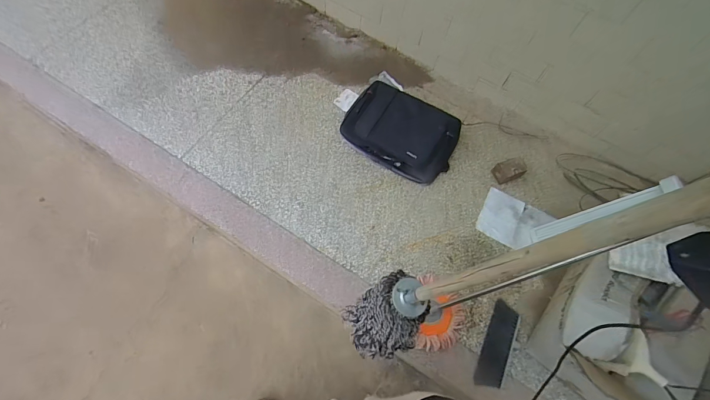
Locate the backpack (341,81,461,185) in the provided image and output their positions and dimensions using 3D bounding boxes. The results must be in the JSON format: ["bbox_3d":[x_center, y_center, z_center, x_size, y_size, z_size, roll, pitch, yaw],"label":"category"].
[{"bbox_3d":[0.179,-0.271,1.343,0.448,0.103,0.296,34,68,10],"label":"backpack"}]

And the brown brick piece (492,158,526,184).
[{"bbox_3d":[0.603,-0.110,1.337,0.095,0.095,0.079,-13,68,-11],"label":"brown brick piece"}]

